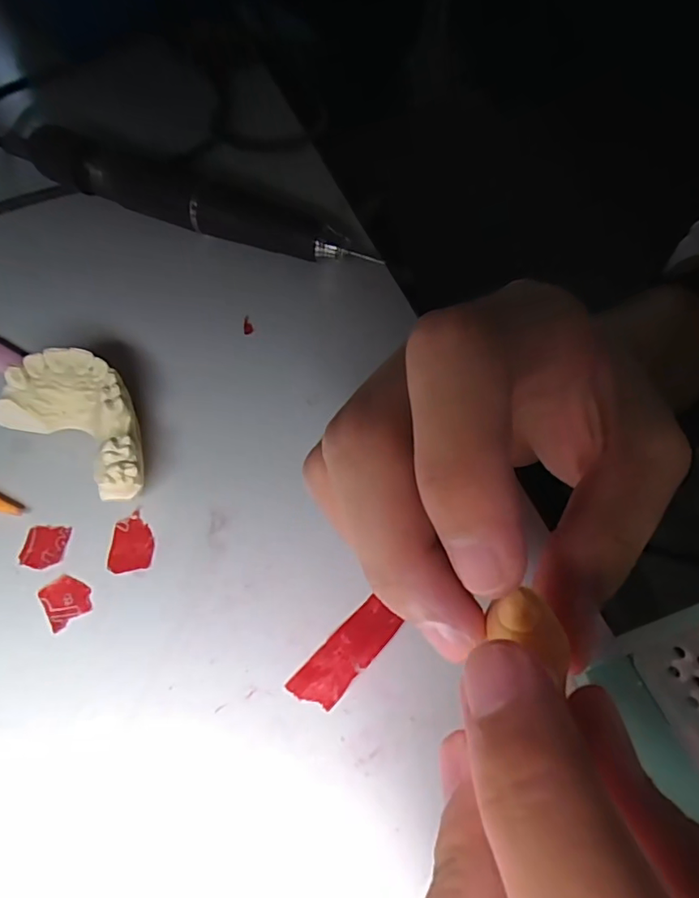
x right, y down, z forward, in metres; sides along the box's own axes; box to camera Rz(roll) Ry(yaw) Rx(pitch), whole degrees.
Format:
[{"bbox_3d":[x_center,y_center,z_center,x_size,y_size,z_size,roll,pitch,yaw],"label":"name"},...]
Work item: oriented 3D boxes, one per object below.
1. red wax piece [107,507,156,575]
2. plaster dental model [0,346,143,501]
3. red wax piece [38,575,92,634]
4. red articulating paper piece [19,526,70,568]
[{"bbox_3d":[-0.080,0.034,0.192,0.015,0.004,0.023,-6,61,-4],"label":"red wax piece"},{"bbox_3d":[-0.095,-0.008,0.200,0.066,0.029,0.038,31,65,15],"label":"plaster dental model"},{"bbox_3d":[-0.099,0.052,0.183,0.015,0.004,0.017,-32,66,-17],"label":"red wax piece"},{"bbox_3d":[-0.112,0.035,0.192,0.014,0.004,0.015,0,61,-1],"label":"red articulating paper piece"}]

